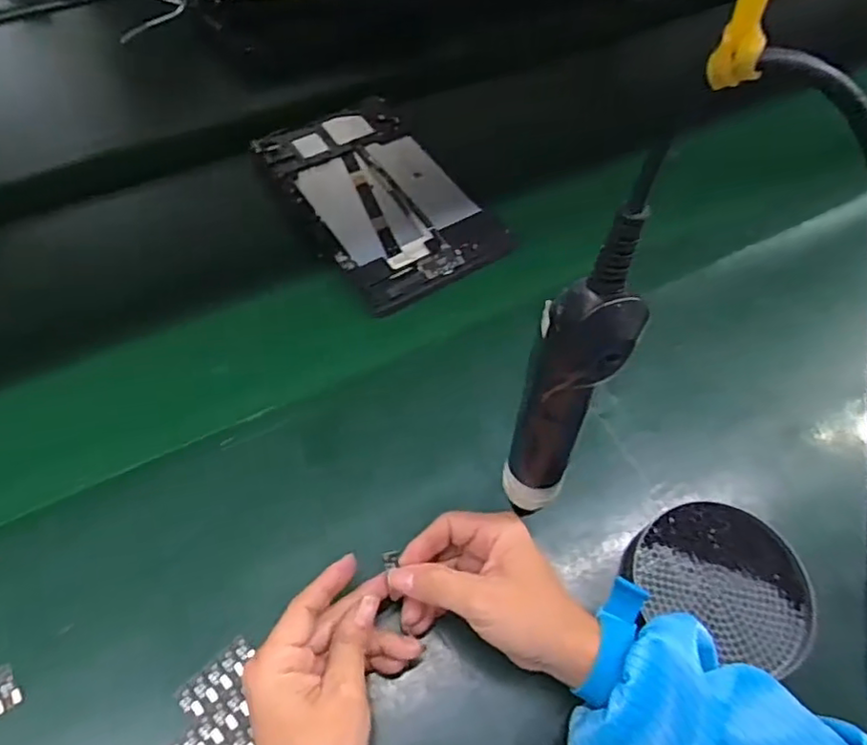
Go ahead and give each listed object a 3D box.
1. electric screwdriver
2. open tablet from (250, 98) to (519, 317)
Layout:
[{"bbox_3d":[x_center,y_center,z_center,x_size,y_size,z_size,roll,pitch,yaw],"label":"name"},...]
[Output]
[{"bbox_3d":[0.062,0.004,0.286,0.032,0.223,0.046,-18,62,-10],"label":"electric screwdriver"},{"bbox_3d":[-0.053,-0.167,0.587,0.142,0.012,0.248,-30,63,-16],"label":"open tablet"}]

